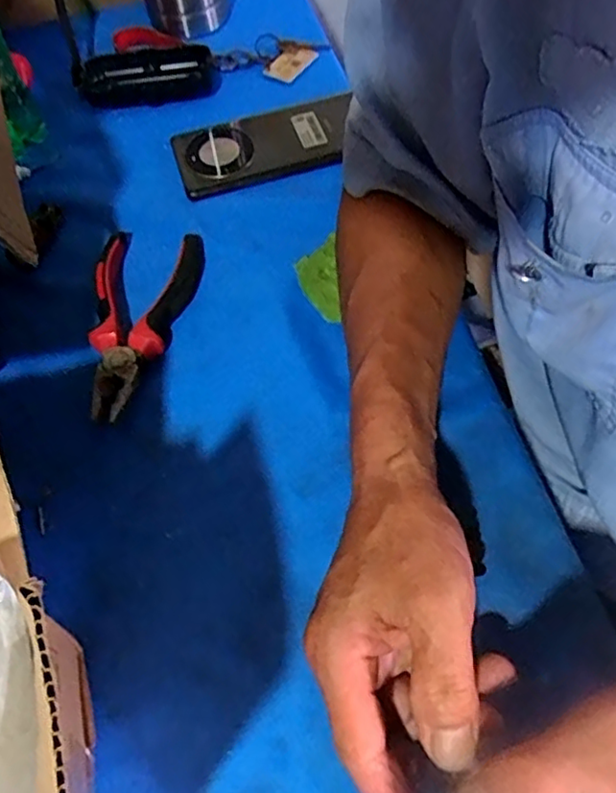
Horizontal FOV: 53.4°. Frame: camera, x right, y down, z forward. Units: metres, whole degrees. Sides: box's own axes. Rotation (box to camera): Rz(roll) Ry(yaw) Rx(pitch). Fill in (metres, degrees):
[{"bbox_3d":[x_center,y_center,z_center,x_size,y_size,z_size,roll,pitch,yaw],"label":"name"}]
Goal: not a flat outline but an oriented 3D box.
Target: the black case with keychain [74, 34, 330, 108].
[{"bbox_3d":[-0.097,-0.299,0.552,0.214,0.018,0.065,-8,60,-1],"label":"black case with keychain"}]

